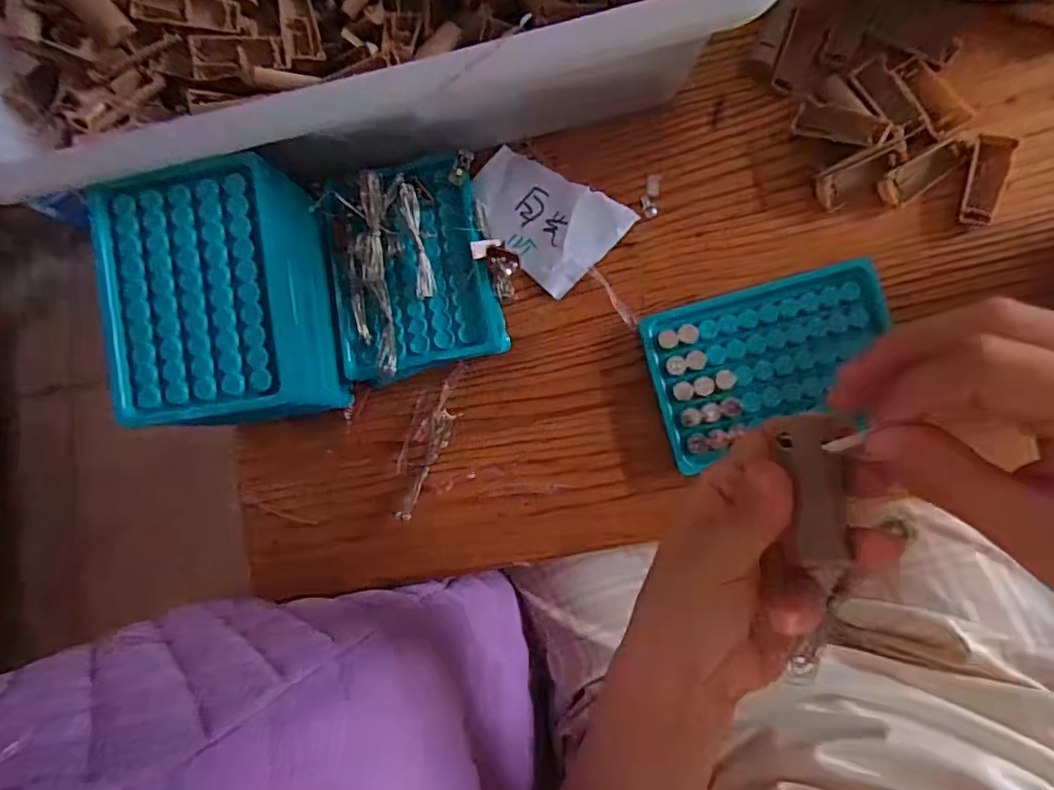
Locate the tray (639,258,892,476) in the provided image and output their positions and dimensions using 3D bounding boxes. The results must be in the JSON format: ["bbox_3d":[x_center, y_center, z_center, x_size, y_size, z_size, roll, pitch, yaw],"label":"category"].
[{"bbox_3d":[0.140,-0.019,0.336,0.131,0.014,0.090,-15,83,6],"label":"tray"}]

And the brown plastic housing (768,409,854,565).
[{"bbox_3d":[0.100,0.031,0.200,0.022,0.007,0.049,-1,76,8],"label":"brown plastic housing"}]

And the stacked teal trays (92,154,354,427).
[{"bbox_3d":[-0.167,-0.048,0.341,0.092,0.095,0.129,-7,84,7],"label":"stacked teal trays"}]

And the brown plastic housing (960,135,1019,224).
[{"bbox_3d":[0.257,-0.121,0.328,0.020,0.006,0.050,19,87,9],"label":"brown plastic housing"}]

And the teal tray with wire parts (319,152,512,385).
[{"bbox_3d":[-0.073,-0.079,0.356,0.096,0.050,0.129,-13,83,6],"label":"teal tray with wire parts"}]

